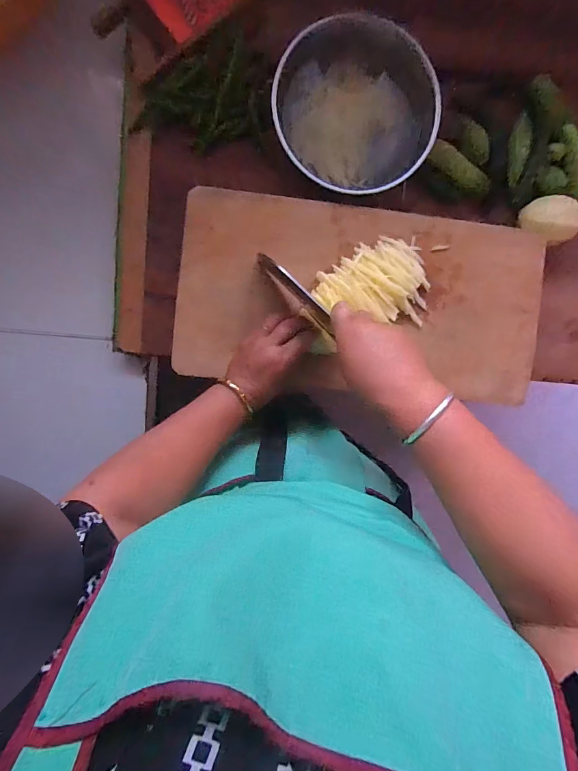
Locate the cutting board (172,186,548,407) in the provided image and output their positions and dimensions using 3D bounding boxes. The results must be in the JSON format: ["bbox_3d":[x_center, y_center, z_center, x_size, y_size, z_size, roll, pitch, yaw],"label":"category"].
[{"bbox_3d":[0.098,-0.110,0.496,0.467,0.029,0.230,5,93,-7],"label":"cutting board"}]

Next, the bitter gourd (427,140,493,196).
[{"bbox_3d":[0.234,-0.294,0.523,0.096,0.021,0.024,29,90,-8],"label":"bitter gourd"}]

